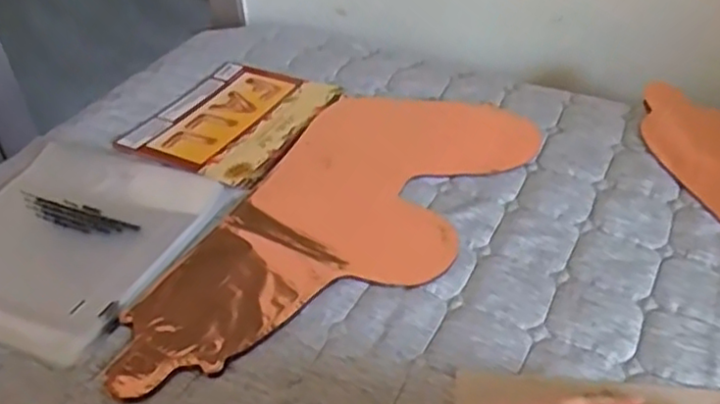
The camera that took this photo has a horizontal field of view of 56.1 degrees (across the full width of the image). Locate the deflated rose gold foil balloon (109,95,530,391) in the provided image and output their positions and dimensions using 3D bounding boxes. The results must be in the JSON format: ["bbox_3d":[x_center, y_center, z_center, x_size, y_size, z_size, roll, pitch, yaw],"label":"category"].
[{"bbox_3d":[-0.018,0.013,0.594,0.202,0.005,0.438,22,45,27],"label":"deflated rose gold foil balloon"}]

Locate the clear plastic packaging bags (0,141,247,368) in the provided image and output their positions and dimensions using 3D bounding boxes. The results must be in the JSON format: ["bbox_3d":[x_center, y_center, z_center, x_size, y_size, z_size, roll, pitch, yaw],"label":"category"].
[{"bbox_3d":[-0.248,0.031,0.576,0.203,0.015,0.214,14,42,19],"label":"clear plastic packaging bags"}]

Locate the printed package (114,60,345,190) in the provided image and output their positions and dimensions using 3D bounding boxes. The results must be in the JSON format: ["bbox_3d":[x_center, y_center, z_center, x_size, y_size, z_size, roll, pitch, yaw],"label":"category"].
[{"bbox_3d":[-0.134,-0.090,0.732,0.170,0.007,0.195,19,44,24],"label":"printed package"}]

